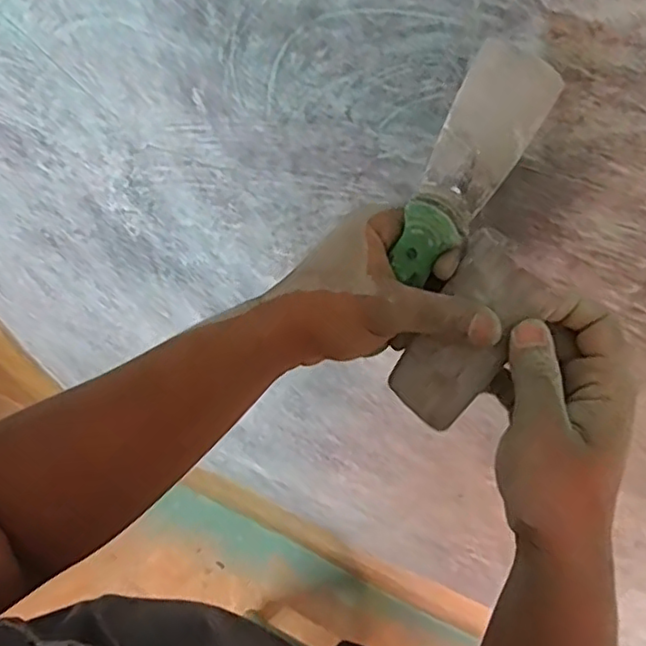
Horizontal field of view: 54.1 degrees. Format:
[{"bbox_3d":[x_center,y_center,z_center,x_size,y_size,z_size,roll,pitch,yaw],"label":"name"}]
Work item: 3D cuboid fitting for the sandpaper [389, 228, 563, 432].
[{"bbox_3d":[0.074,0.008,0.326,0.047,0.105,0.009,37,27,20],"label":"sandpaper"}]

